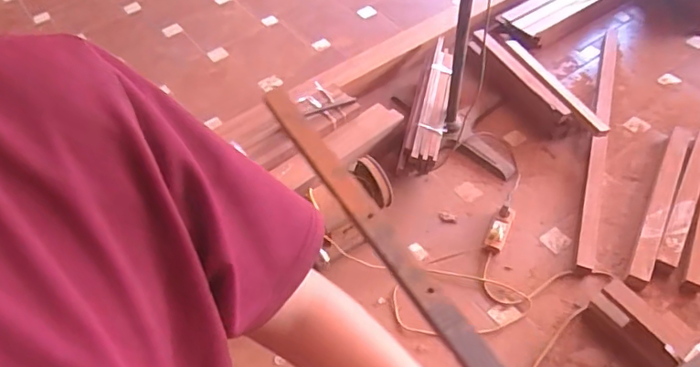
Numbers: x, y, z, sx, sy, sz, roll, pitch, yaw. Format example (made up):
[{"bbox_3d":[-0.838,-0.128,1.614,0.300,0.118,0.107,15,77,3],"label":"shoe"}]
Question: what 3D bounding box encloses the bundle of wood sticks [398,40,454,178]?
[{"bbox_3d":[0.287,-0.285,1.899,0.128,0.140,0.599,11,53,10],"label":"bundle of wood sticks"}]

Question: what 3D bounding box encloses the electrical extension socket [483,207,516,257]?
[{"bbox_3d":[0.465,0.141,1.655,0.062,0.061,0.185,22,55,18],"label":"electrical extension socket"}]

